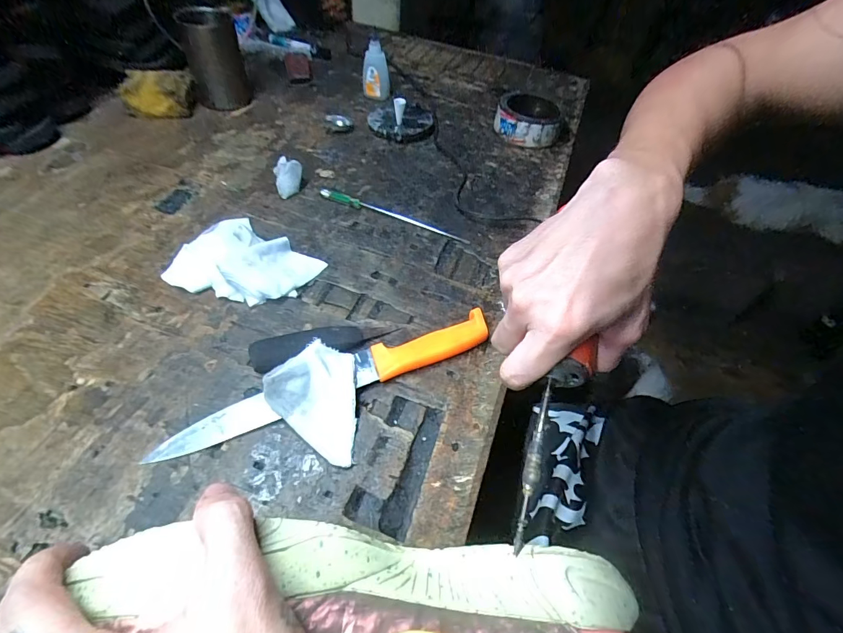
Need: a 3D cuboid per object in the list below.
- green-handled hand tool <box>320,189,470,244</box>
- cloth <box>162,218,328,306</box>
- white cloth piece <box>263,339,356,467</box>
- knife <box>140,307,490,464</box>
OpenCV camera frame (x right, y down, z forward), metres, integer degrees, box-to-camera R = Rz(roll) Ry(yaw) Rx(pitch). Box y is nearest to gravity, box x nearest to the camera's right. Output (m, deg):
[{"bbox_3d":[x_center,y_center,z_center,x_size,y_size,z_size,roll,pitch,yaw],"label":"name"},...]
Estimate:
[{"bbox_3d":[-0.033,-0.125,0.485,0.190,0.015,0.011,19,52,9],"label":"green-handled hand tool"},{"bbox_3d":[-0.183,-0.059,0.410,0.129,0.030,0.100,24,53,13],"label":"cloth"},{"bbox_3d":[-0.089,0.069,0.321,0.069,0.013,0.093,0,73,-10],"label":"white cloth piece"},{"bbox_3d":[-0.069,0.052,0.343,0.290,0.019,0.036,-18,56,-20],"label":"knife"}]

